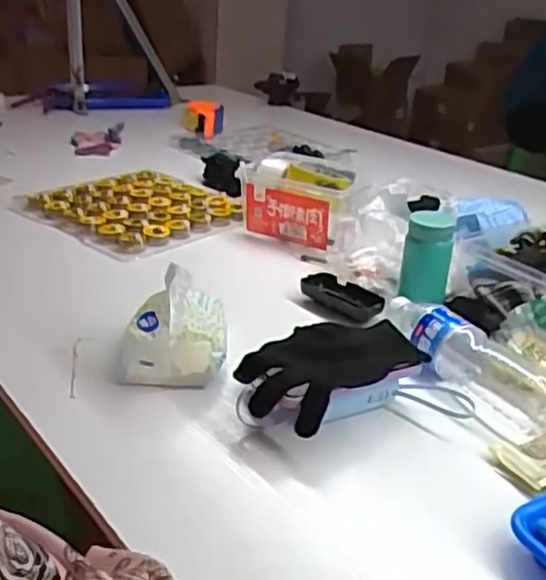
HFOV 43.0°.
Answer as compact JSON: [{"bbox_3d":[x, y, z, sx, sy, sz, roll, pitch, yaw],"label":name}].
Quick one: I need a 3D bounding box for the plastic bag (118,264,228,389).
[{"bbox_3d":[-0.097,0.035,0.715,0.098,0.087,0.114,4,26,0],"label":"plastic bag"}]

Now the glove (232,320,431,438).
[{"bbox_3d":[0.057,0.076,0.670,0.192,0.044,0.105,-18,33,-37],"label":"glove"}]

